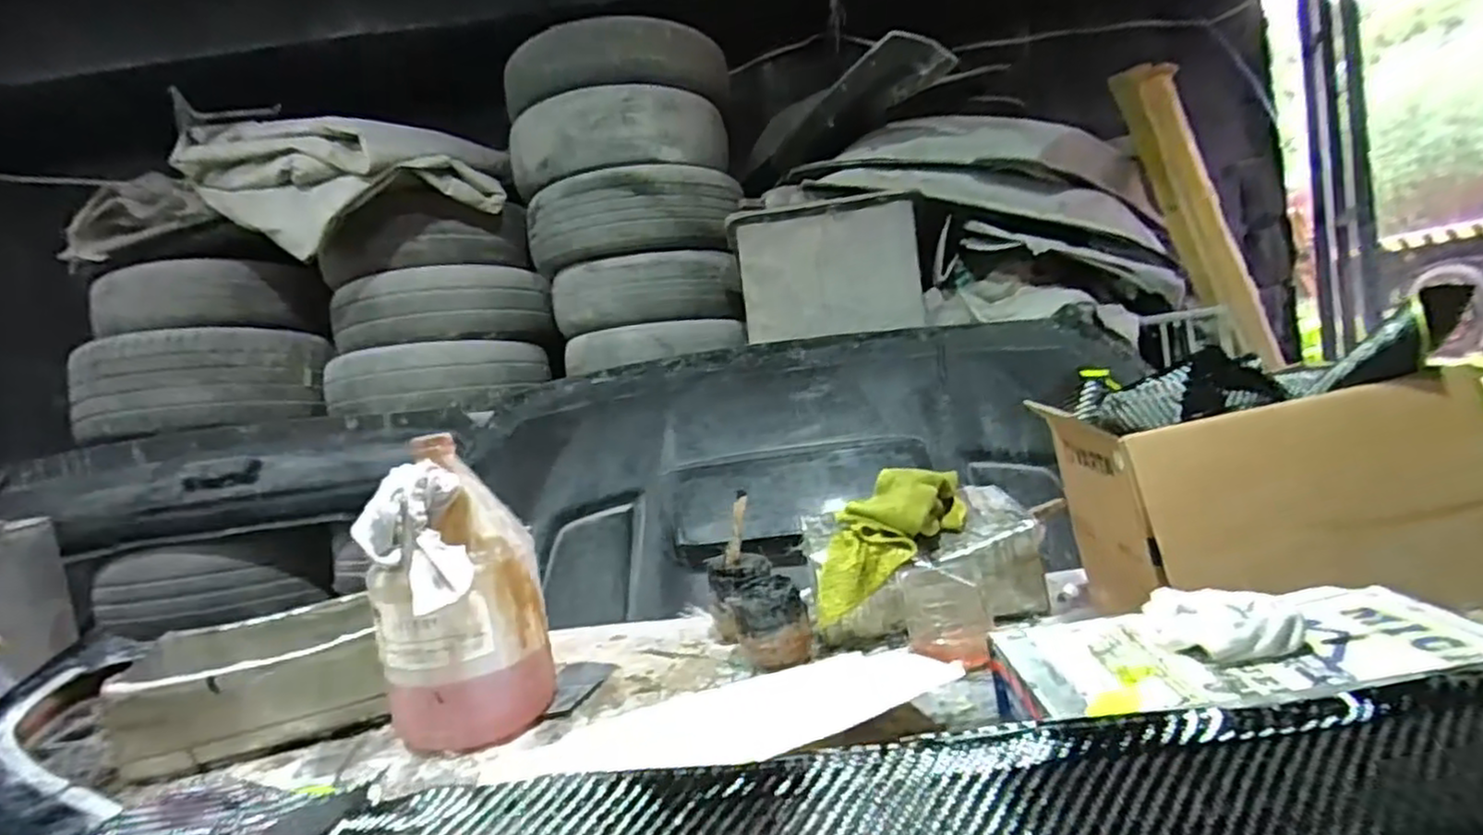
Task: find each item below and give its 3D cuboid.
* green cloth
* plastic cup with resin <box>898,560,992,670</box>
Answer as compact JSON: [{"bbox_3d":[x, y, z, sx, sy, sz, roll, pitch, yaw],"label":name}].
[{"bbox_3d":[0.152,0.127,0.754,0.225,0.096,0.085,-40,15,-17],"label":"green cloth"},{"bbox_3d":[0.192,0.181,0.680,0.072,0.077,0.075,-7,4,11],"label":"plastic cup with resin"}]

